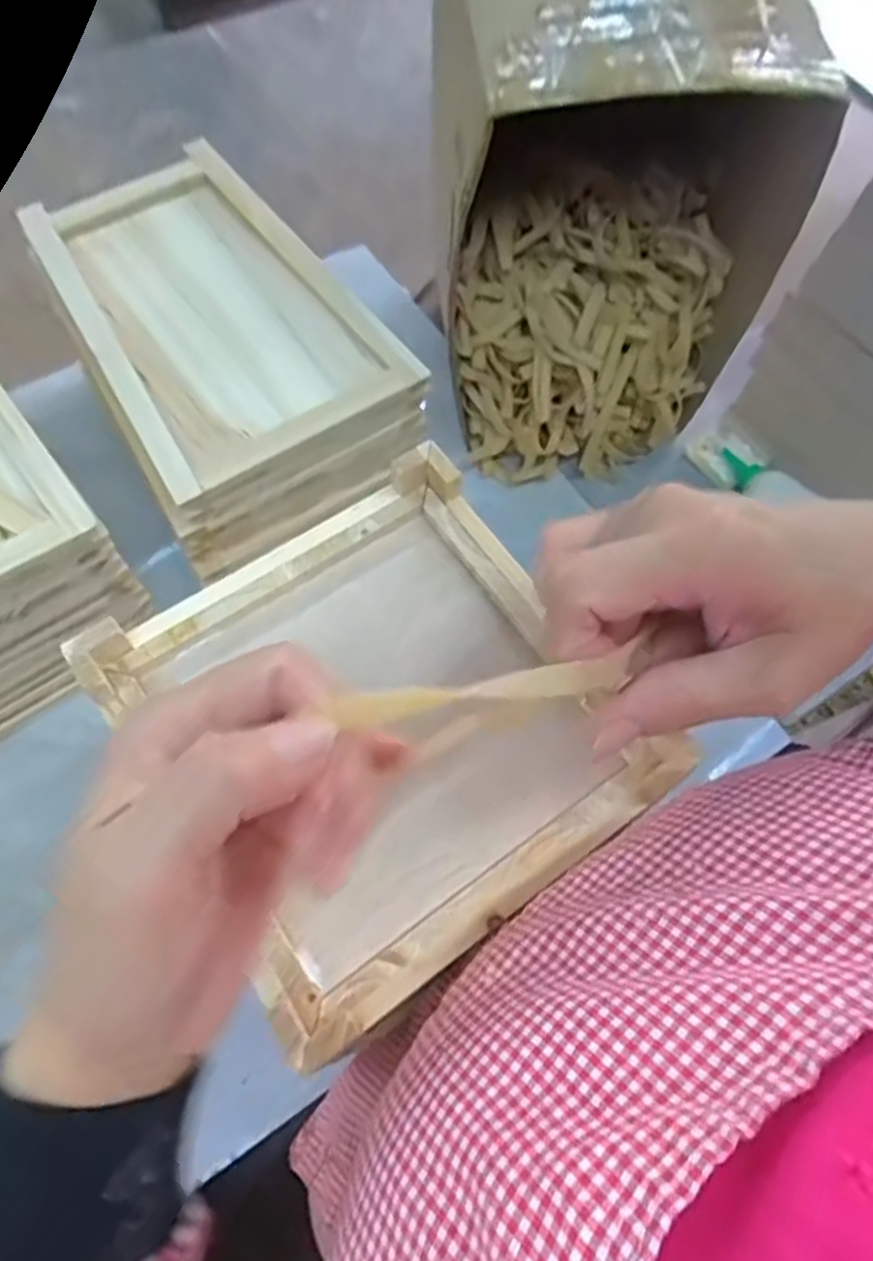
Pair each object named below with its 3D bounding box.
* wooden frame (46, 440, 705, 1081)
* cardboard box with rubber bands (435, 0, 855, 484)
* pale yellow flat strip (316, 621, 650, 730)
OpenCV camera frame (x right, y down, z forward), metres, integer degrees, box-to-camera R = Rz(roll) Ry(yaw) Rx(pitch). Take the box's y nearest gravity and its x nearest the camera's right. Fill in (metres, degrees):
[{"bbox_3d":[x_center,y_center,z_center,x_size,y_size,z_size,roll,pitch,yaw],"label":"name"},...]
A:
[{"bbox_3d":[-0.026,0.037,0.332,0.194,0.041,0.202,-34,72,-15],"label":"wooden frame"},{"bbox_3d":[0.143,-0.382,0.676,0.286,0.393,0.278,-8,67,-6],"label":"cardboard box with rubber bands"},{"bbox_3d":[0.022,0.015,0.214,0.098,0.010,0.015,-8,66,-22],"label":"pale yellow flat strip"}]

